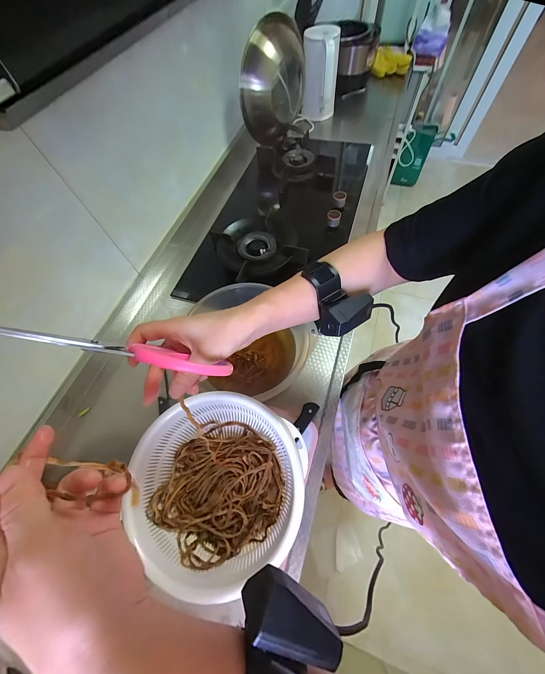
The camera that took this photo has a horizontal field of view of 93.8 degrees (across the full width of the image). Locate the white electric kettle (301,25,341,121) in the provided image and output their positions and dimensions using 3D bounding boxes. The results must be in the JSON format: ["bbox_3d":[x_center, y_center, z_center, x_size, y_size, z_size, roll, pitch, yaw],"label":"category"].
[{"bbox_3d":[0.168,-0.897,0.894,0.114,0.235,0.142,7,64,7],"label":"white electric kettle"}]

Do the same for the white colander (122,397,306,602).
[{"bbox_3d":[-0.090,0.231,0.420,0.255,0.088,0.257,31,69,17],"label":"white colander"}]

